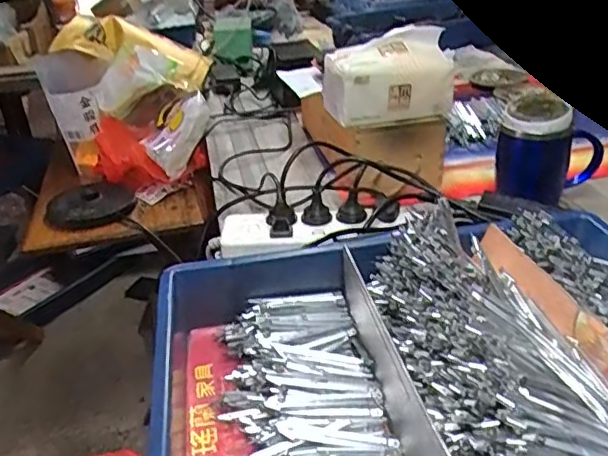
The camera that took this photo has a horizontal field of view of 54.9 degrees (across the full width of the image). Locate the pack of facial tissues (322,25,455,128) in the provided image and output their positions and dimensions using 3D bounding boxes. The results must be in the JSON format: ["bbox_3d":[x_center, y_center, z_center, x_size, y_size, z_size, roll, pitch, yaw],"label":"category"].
[{"bbox_3d":[0.109,-0.196,0.758,0.156,0.097,0.079,-8,30,-8],"label":"pack of facial tissues"}]

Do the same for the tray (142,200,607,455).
[{"bbox_3d":[0.105,0.099,0.458,0.432,0.085,0.283,-7,32,-6],"label":"tray"}]

